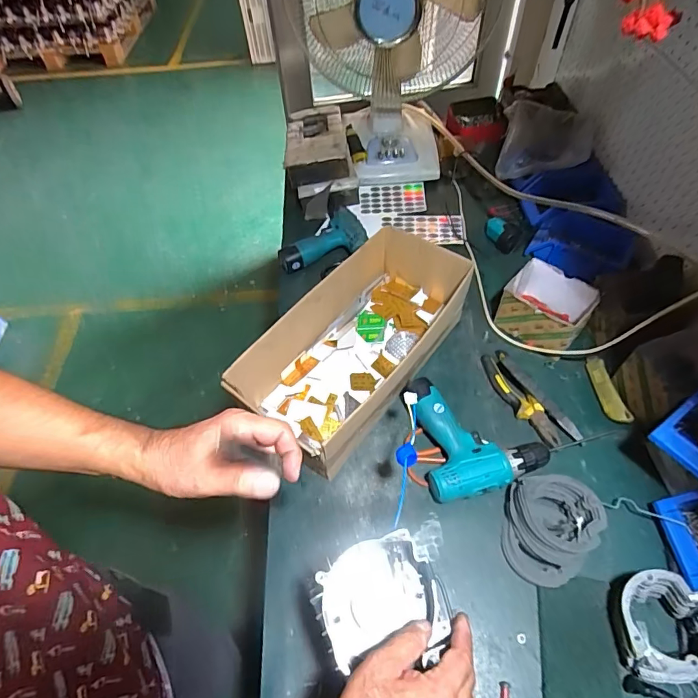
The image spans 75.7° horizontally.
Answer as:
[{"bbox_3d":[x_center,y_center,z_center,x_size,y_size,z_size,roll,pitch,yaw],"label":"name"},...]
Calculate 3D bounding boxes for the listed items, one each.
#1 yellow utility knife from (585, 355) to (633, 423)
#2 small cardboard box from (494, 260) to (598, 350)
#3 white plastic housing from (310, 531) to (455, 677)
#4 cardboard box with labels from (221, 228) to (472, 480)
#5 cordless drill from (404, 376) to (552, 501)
[{"bbox_3d":[0.439,0.067,0.764,0.034,0.025,0.127,-5,54,-1],"label":"yellow utility knife"},{"bbox_3d":[0.360,-0.072,0.831,0.142,0.098,0.116,33,62,23],"label":"small cardboard box"},{"bbox_3d":[0.029,0.249,0.444,0.118,0.038,0.106,-13,55,-7],"label":"white plastic housing"},{"bbox_3d":[0.021,-0.003,0.777,0.209,0.151,0.437,34,63,24],"label":"cardboard box with labels"},{"bbox_3d":[0.199,0.132,0.719,0.187,0.057,0.194,-10,55,-5],"label":"cordless drill"}]

